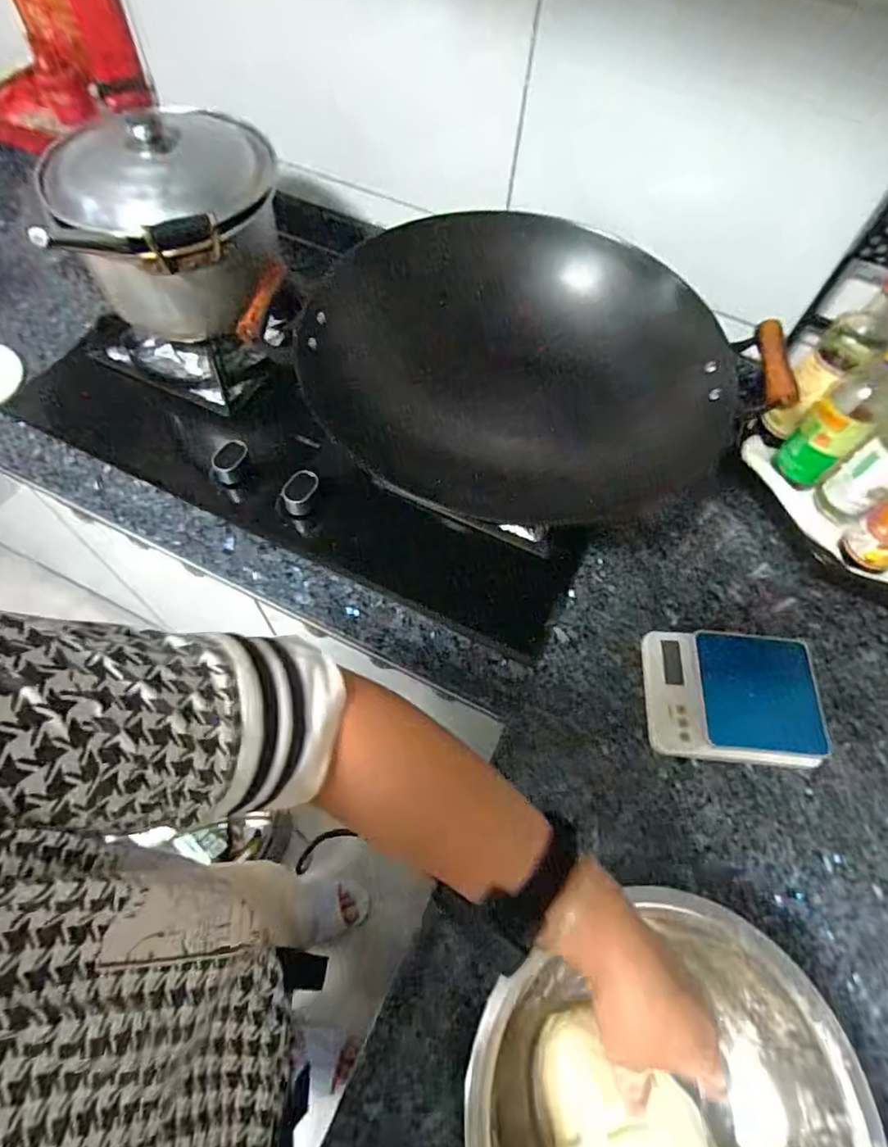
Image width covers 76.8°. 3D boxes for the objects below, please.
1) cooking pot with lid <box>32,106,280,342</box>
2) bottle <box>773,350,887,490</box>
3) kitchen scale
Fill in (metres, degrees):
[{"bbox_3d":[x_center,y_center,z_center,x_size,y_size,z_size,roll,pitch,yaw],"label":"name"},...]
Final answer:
[{"bbox_3d":[-0.321,-0.414,0.675,0.232,0.169,0.237,-6,63,-6],"label":"cooking pot with lid"},{"bbox_3d":[0.469,-0.192,0.638,0.062,0.242,0.065,41,67,17],"label":"bottle"},{"bbox_3d":[0.311,0.132,0.604,0.179,0.034,0.133,5,62,-1],"label":"kitchen scale"}]

